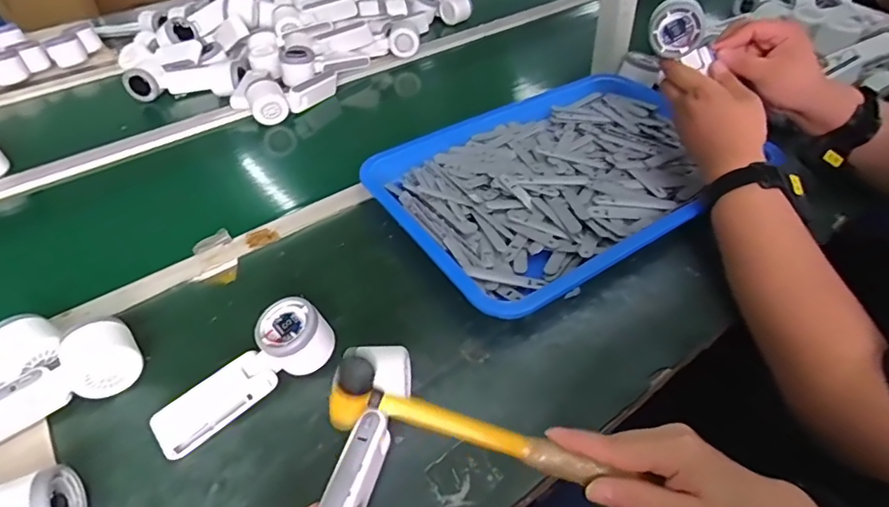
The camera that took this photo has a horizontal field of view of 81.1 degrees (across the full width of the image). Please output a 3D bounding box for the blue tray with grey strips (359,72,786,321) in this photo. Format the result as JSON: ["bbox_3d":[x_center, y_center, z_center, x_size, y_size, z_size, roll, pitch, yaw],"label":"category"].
[{"bbox_3d":[0.153,-0.105,0.672,0.442,0.043,0.315,-25,47,-21],"label":"blue tray with grey strips"}]

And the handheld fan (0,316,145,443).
[{"bbox_3d":[-0.362,0.122,0.466,0.165,0.054,0.059,-23,46,-20],"label":"handheld fan"}]

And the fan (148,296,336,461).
[{"bbox_3d":[-0.179,0.111,0.471,0.165,0.047,0.051,-39,52,-17],"label":"fan"}]

